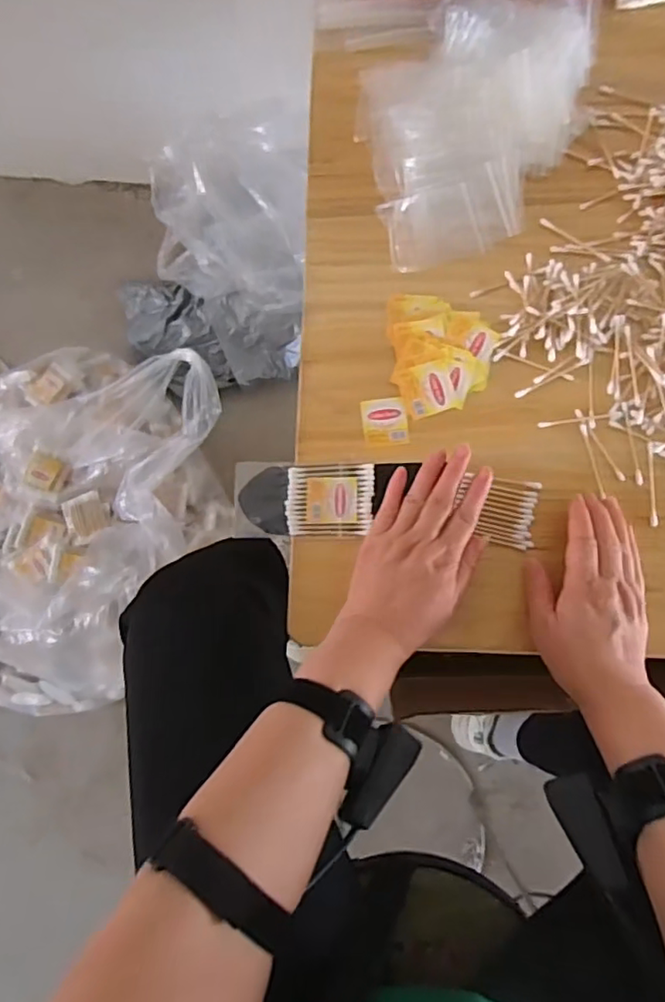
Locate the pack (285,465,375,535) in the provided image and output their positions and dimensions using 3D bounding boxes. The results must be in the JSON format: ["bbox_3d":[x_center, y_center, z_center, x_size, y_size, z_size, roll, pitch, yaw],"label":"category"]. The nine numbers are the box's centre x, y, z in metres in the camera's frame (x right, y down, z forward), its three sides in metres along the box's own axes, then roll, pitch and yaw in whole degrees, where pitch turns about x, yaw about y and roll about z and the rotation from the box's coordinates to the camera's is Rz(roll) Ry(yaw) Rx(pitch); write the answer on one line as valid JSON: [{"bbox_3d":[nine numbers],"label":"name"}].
[{"bbox_3d":[-0.002,-0.001,0.519,0.074,0.005,0.059,0,82,0],"label":"pack"}]

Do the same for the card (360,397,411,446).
[{"bbox_3d":[0.047,-0.070,0.535,0.040,0.004,0.042,-7,82,-1],"label":"card"}]

